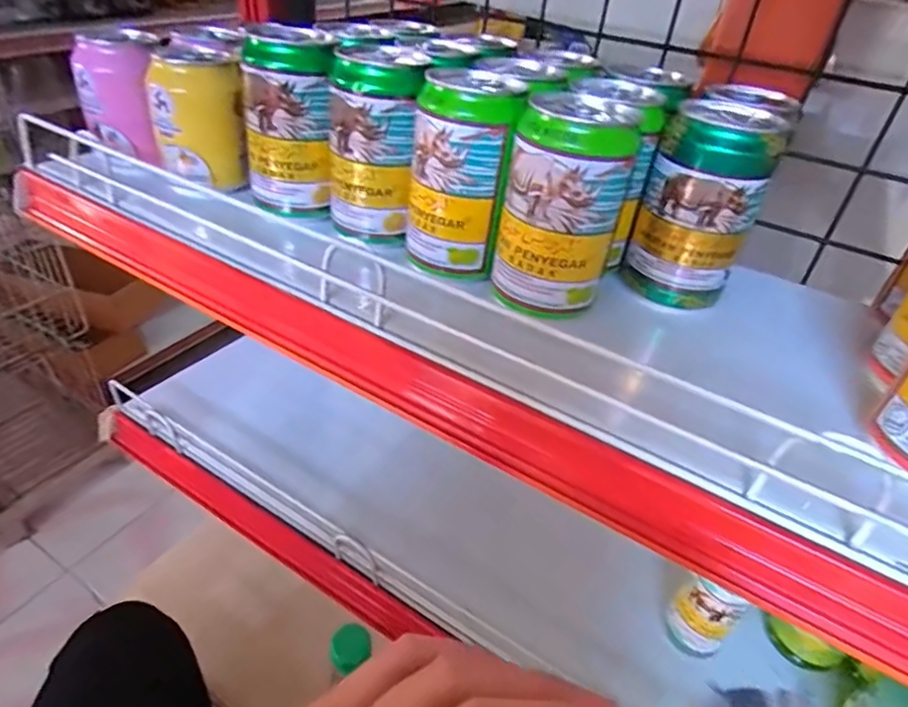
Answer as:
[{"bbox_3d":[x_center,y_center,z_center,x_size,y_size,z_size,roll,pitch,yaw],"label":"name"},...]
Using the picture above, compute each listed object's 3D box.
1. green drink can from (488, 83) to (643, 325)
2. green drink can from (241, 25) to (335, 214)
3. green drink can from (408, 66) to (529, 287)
[{"bbox_3d":[0.059,-0.080,0.314,0.063,0.103,0.056,12,39,9],"label":"green drink can"},{"bbox_3d":[-0.111,-0.154,0.382,0.060,0.105,0.050,-1,39,-9],"label":"green drink can"},{"bbox_3d":[0.004,-0.107,0.340,0.057,0.110,0.051,6,38,1],"label":"green drink can"}]

